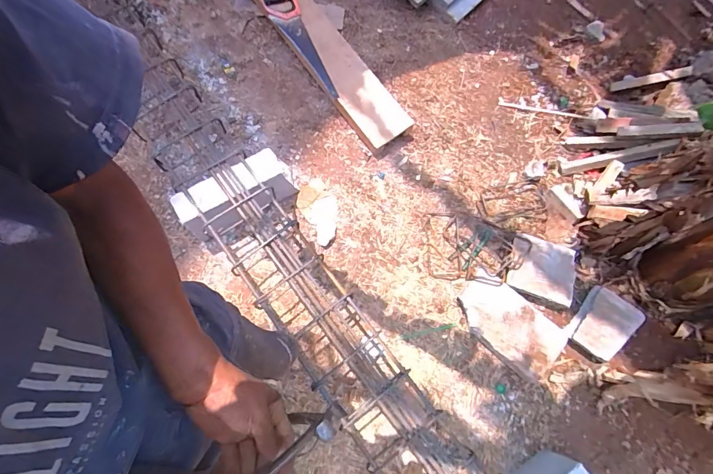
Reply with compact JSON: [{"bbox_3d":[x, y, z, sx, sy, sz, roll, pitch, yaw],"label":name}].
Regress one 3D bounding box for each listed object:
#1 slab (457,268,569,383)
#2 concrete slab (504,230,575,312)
[{"bbox_3d":[0.495,0.281,1.246,0.345,0.061,0.209,41,73,10],"label":"slab"},{"bbox_3d":[0.629,0.106,1.278,0.221,0.068,0.214,20,71,4],"label":"concrete slab"}]

